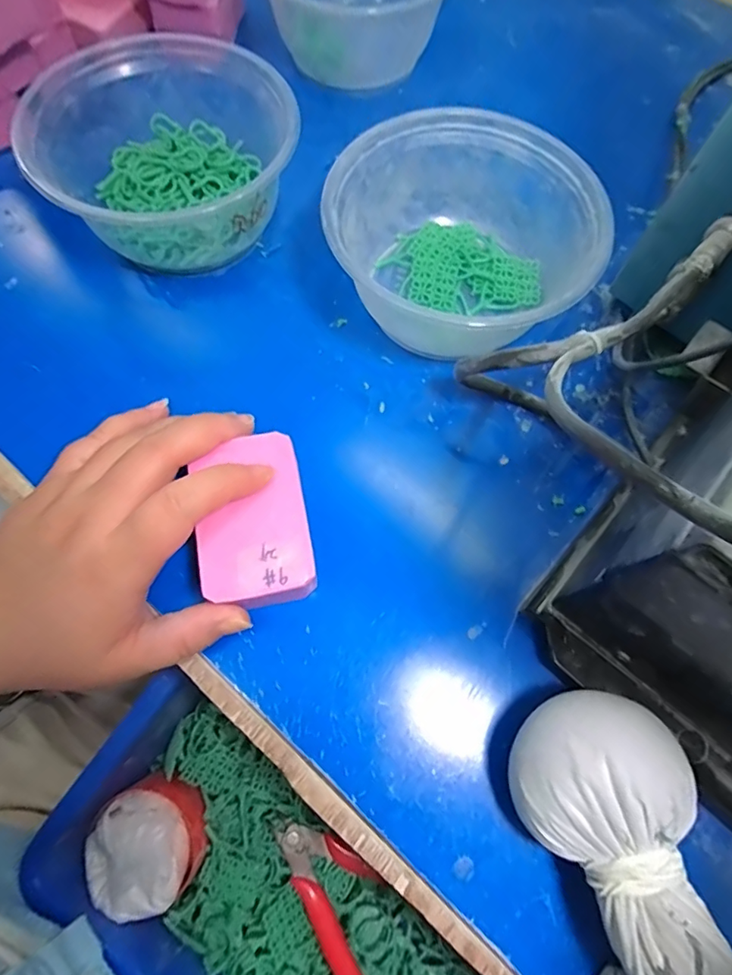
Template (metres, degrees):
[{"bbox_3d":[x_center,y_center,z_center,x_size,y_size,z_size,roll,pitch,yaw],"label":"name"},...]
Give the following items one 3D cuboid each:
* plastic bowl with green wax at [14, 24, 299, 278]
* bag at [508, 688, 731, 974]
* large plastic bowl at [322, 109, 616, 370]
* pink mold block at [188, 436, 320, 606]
[{"bbox_3d":[-0.106,-0.179,0.286,0.135,0.065,0.123,0,70,0],"label":"plastic bowl with green wax"},{"bbox_3d":[0.094,0.150,0.174,0.056,0.049,0.149,-14,70,-6],"label":"bag"},{"bbox_3d":[0.052,-0.128,0.273,0.134,0.058,0.122,0,70,0],"label":"large plastic bowl"},{"bbox_3d":[-0.049,0.015,0.228,0.045,0.032,0.069,-12,70,-5],"label":"pink mold block"}]

